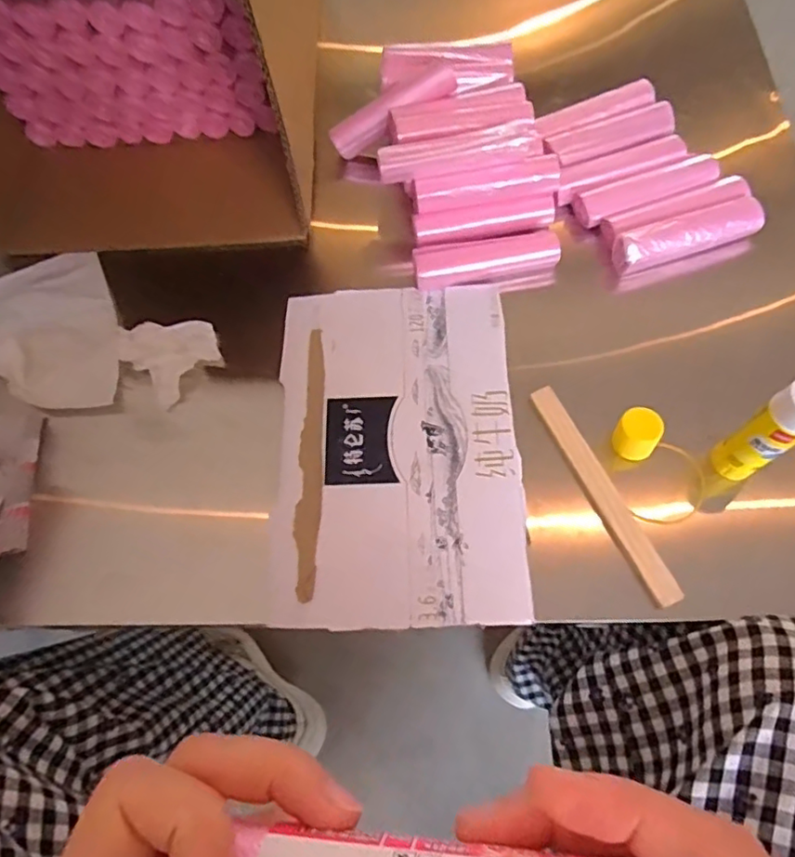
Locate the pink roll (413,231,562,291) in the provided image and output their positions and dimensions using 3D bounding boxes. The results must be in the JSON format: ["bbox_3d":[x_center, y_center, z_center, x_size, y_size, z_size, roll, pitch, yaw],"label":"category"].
[{"bbox_3d":[0.074,-0.142,0.487,0.118,0.021,0.031,-8,68,-2],"label":"pink roll"}]

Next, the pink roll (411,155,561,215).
[{"bbox_3d":[0.074,-0.202,0.483,0.120,0.025,0.024,-9,68,-2],"label":"pink roll"}]

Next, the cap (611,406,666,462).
[{"bbox_3d":[0.172,0.004,0.418,0.029,0.026,0.030,14,69,7],"label":"cap"}]

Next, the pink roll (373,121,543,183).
[{"bbox_3d":[0.053,-0.224,0.471,0.136,0.027,0.025,-9,68,-2],"label":"pink roll"}]

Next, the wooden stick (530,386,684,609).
[{"bbox_3d":[0.144,0.043,0.412,0.020,0.005,0.169,-24,69,-8],"label":"wooden stick"}]

